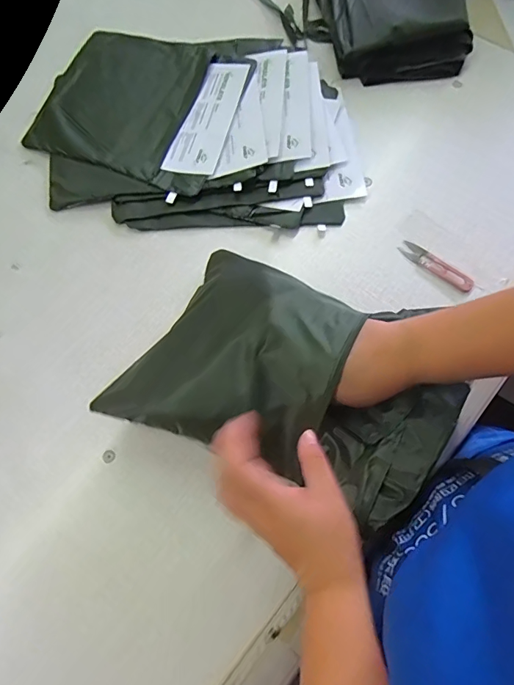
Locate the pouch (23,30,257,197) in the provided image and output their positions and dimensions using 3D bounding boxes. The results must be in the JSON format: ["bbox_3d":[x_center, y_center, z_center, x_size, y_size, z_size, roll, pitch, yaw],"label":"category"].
[{"bbox_3d":[-0.177,-0.368,0.651,0.304,0.018,0.262,22,72,9],"label":"pouch"}]

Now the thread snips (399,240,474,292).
[{"bbox_3d":[0.232,-0.100,0.554,0.102,0.013,0.023,39,76,13],"label":"thread snips"}]

